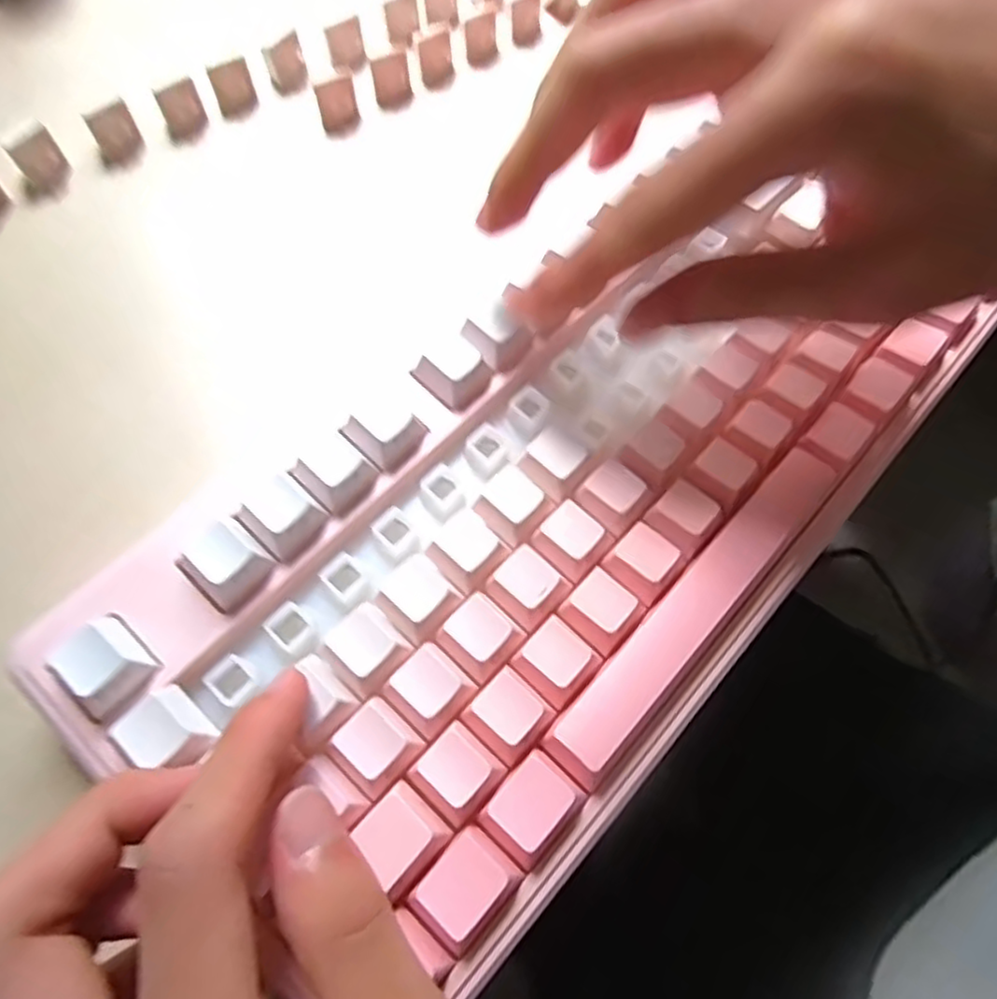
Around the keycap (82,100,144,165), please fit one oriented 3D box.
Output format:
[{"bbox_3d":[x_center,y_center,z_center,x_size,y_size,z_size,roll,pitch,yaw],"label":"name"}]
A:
[{"bbox_3d":[-0.154,-0.148,0.278,0.016,0.017,0.011,-28,69,-15],"label":"keycap"}]

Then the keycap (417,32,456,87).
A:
[{"bbox_3d":[-0.028,-0.197,0.308,0.015,0.019,0.015,-6,65,-2],"label":"keycap"}]

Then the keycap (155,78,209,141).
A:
[{"bbox_3d":[-0.132,-0.163,0.286,0.017,0.014,0.014,-25,68,-14],"label":"keycap"}]

